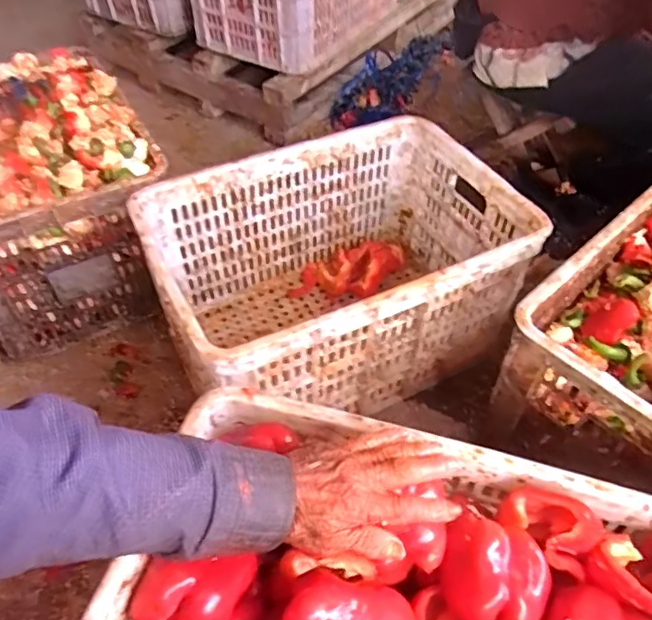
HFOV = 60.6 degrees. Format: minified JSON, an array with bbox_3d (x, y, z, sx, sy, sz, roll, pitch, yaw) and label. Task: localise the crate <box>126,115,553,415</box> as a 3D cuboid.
[{"bbox_3d":[0.022,-0.049,0.893,0.520,0.294,0.373,-19,51,-15],"label":"crate"}]

